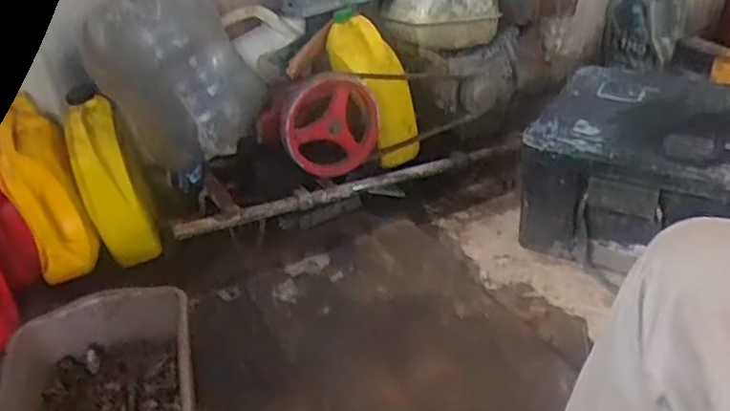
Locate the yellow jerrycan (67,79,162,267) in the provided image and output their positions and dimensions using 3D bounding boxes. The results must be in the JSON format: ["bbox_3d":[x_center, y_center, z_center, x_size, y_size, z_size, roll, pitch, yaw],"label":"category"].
[{"bbox_3d":[-0.489,-0.053,1.310,0.115,0.294,0.189,-20,35,-20],"label":"yellow jerrycan"}]

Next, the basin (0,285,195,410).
[{"bbox_3d":[-0.370,0.283,0.967,0.268,0.121,0.338,-13,34,-13],"label":"basin"}]

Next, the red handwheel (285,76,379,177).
[{"bbox_3d":[-0.057,-0.143,1.245,0.188,0.180,0.021,-21,35,-21],"label":"red handwheel"}]

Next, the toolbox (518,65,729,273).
[{"bbox_3d":[0.524,-0.067,1.275,0.353,0.239,0.358,16,38,28],"label":"toolbox"}]

